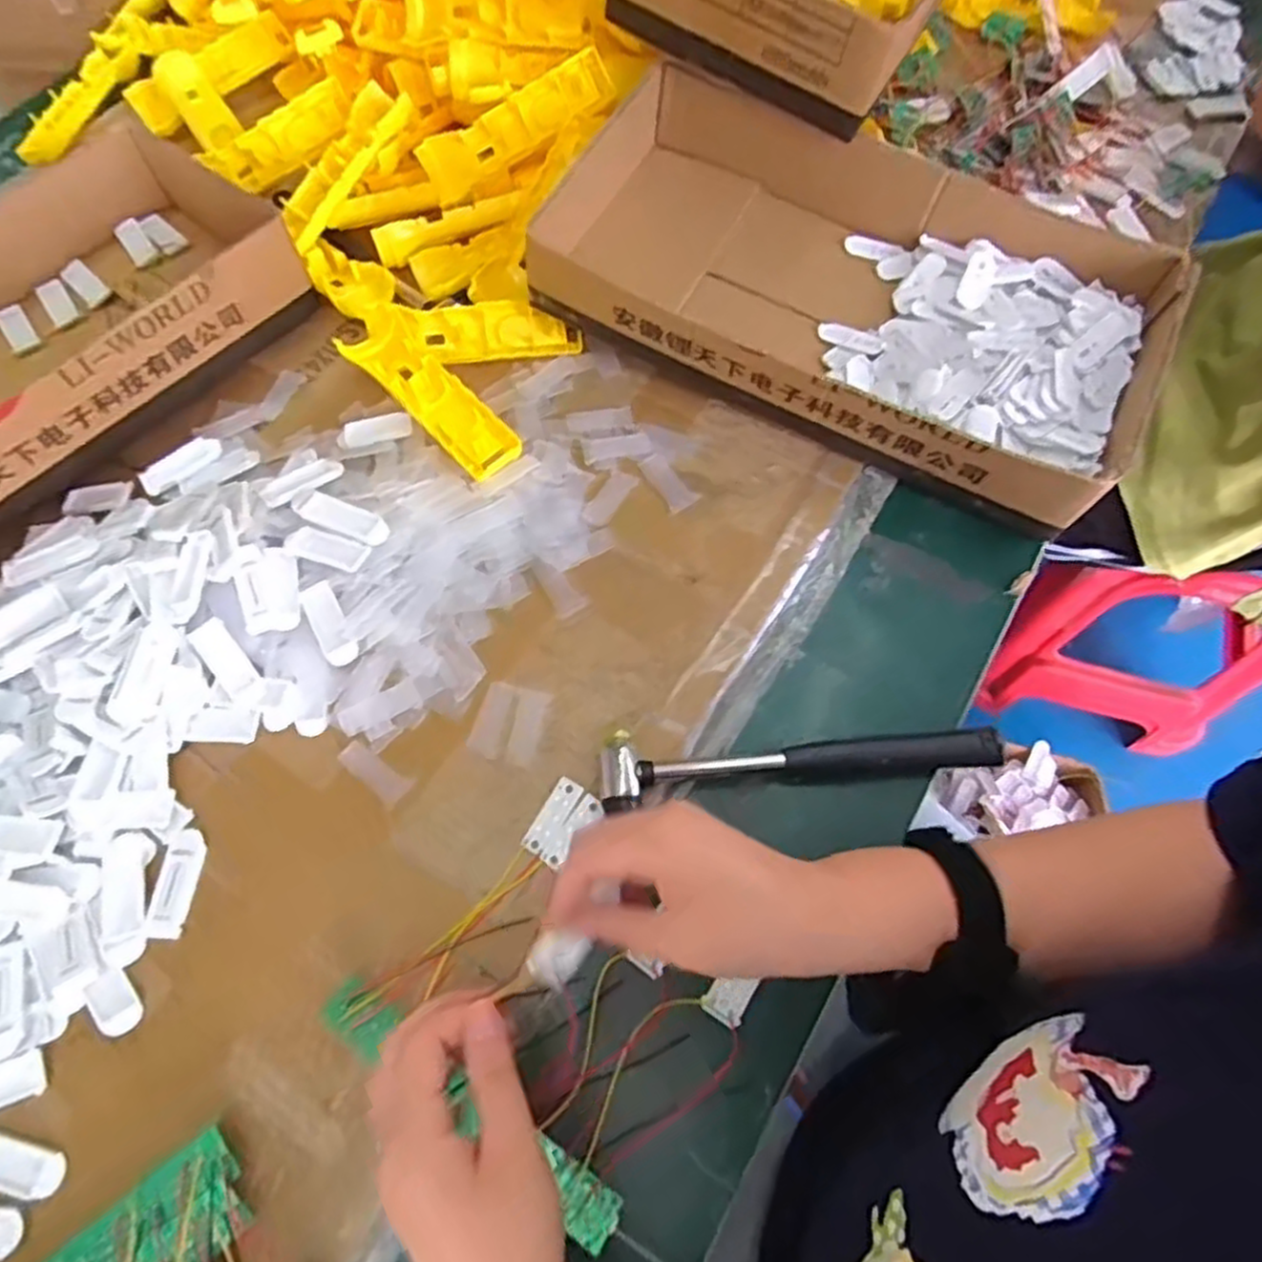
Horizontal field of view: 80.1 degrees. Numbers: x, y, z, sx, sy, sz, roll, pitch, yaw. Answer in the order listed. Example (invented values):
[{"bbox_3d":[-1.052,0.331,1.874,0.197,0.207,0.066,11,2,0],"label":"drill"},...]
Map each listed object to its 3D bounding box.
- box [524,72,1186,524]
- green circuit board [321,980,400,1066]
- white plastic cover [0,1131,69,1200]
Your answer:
[{"bbox_3d":[0.156,-0.248,0.548,0.412,0.077,0.233,26,70,10],"label":"box"},{"bbox_3d":[-0.139,0.201,0.391,0.042,0.005,0.025,33,39,18],"label":"green circuit board"},{"bbox_3d":[-0.309,0.263,0.371,0.057,0.006,0.021,11,68,4],"label":"white plastic cover"}]

